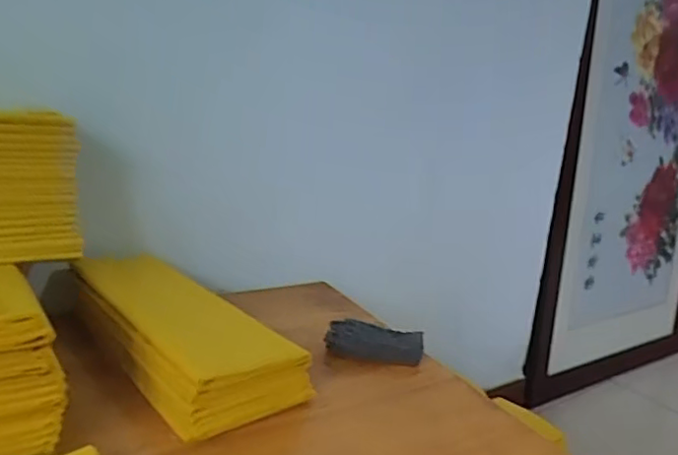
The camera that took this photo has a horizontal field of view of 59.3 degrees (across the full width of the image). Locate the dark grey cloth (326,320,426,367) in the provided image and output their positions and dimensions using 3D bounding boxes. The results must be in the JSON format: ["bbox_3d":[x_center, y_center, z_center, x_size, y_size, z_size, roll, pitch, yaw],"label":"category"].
[{"bbox_3d":[0.041,0.130,0.685,0.109,0.031,0.052,7,16,7],"label":"dark grey cloth"}]

